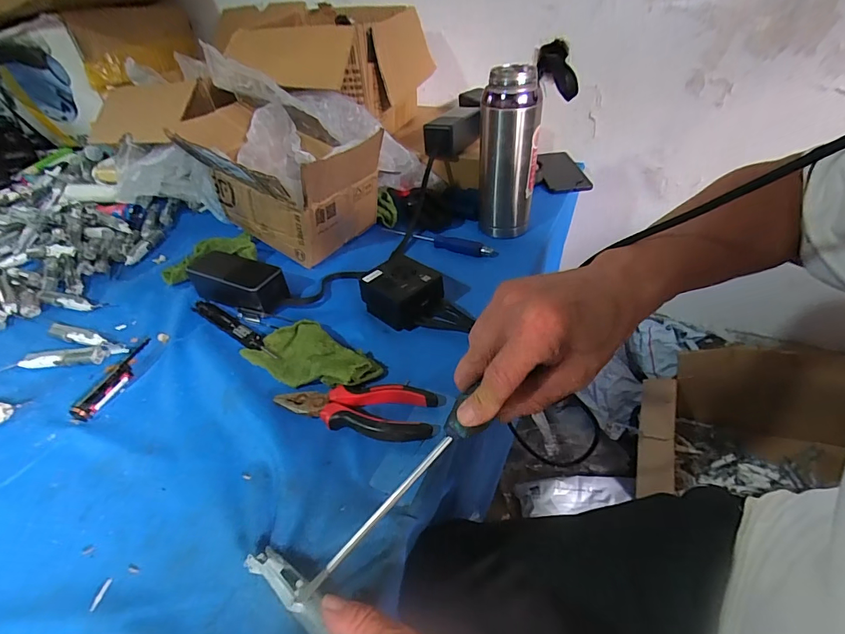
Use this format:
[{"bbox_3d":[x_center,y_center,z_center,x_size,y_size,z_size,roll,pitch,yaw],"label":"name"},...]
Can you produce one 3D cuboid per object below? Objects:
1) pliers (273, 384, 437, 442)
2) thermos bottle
[{"bbox_3d":[-0.064,0.085,0.407,0.150,0.019,0.060,6,41,13],"label":"pliers"},{"bbox_3d":[0.121,-0.226,0.587,0.081,0.209,0.066,2,41,9],"label":"thermos bottle"}]

